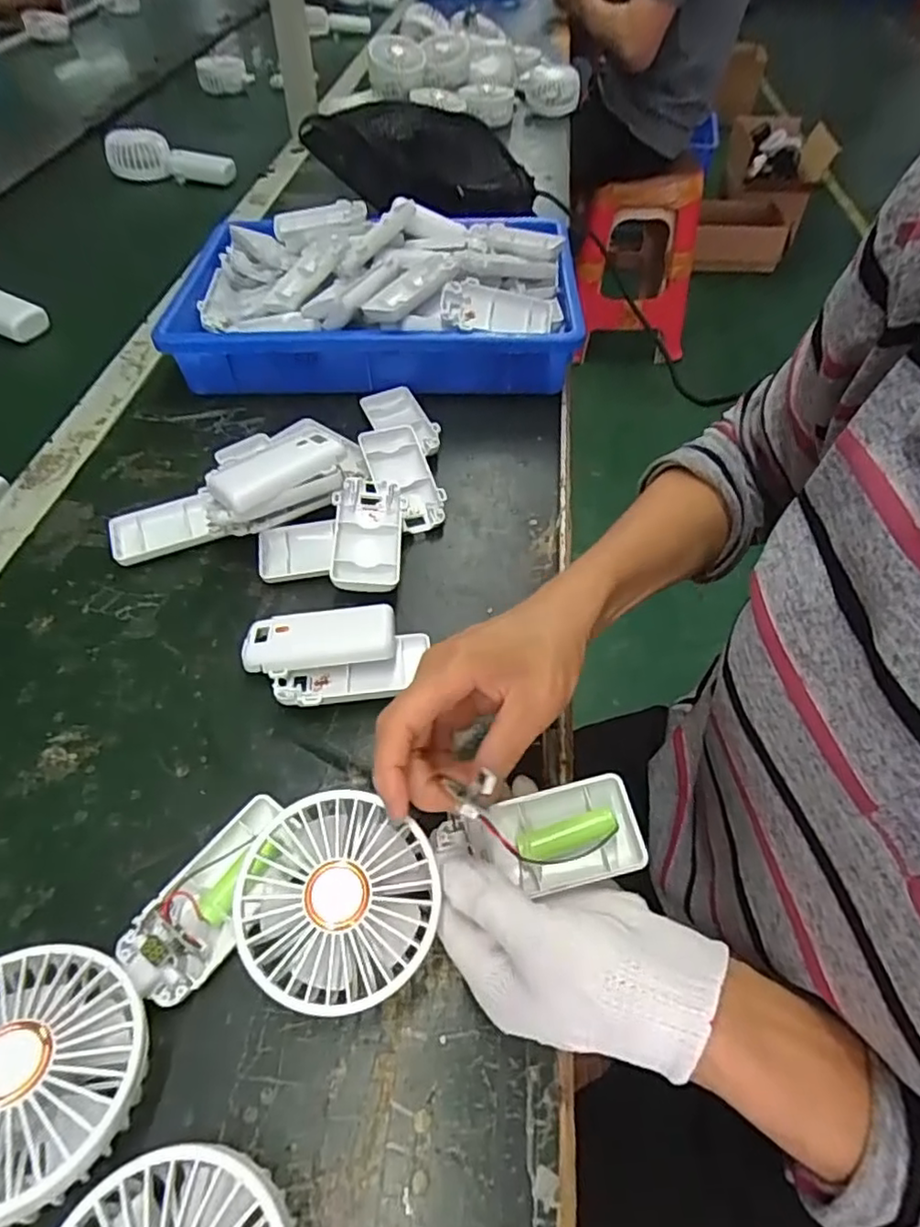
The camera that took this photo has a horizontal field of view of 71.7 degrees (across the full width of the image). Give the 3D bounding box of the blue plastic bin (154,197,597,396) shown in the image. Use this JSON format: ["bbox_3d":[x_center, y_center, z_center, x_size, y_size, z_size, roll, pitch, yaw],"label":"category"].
[{"bbox_3d":[-0.077,-0.309,0.611,0.361,0.084,0.253,2,51,2],"label":"blue plastic bin"}]

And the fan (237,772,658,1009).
[{"bbox_3d":[-0.005,0.117,0.290,0.181,0.034,0.084,-8,52,-14],"label":"fan"}]

